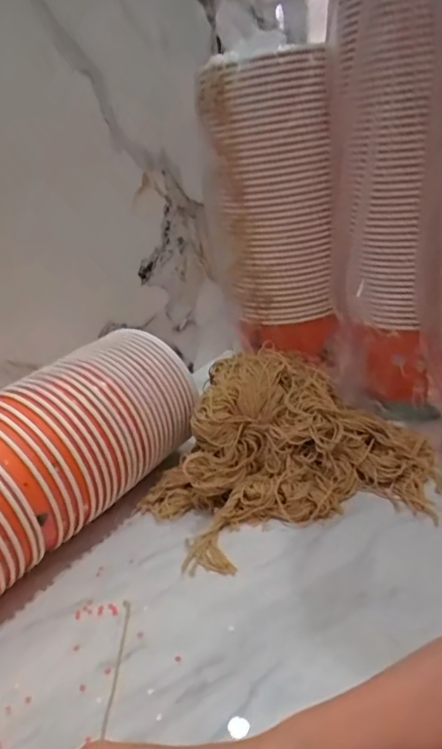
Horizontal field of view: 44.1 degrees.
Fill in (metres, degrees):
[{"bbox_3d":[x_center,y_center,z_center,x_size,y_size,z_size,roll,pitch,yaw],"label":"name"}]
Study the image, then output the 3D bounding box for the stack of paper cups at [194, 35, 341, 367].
[{"bbox_3d":[0.063,-0.180,0.690,0.132,0.374,0.106,-13,25,-13],"label":"stack of paper cups"}]

